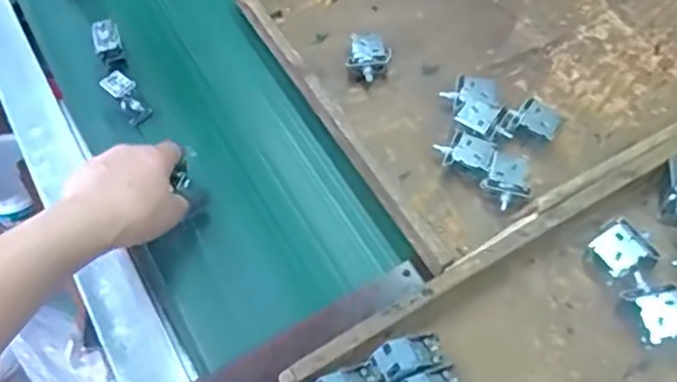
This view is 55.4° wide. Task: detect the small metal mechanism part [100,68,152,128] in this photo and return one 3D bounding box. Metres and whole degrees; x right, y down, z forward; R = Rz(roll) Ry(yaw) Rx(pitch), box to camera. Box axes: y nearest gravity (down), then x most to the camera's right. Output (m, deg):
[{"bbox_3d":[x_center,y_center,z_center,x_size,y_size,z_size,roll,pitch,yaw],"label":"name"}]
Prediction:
[{"bbox_3d":[-0.205,-0.090,0.627,0.025,0.056,0.009,-44,37,-21],"label":"small metal mechanism part"}]

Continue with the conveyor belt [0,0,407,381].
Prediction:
[{"bbox_3d":[-0.259,-0.224,0.705,0.269,0.078,0.893,-27,62,-13],"label":"conveyor belt"}]

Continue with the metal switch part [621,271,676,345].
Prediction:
[{"bbox_3d":[0.228,0.086,0.471,0.032,0.030,0.051,-13,60,-6],"label":"metal switch part"}]

